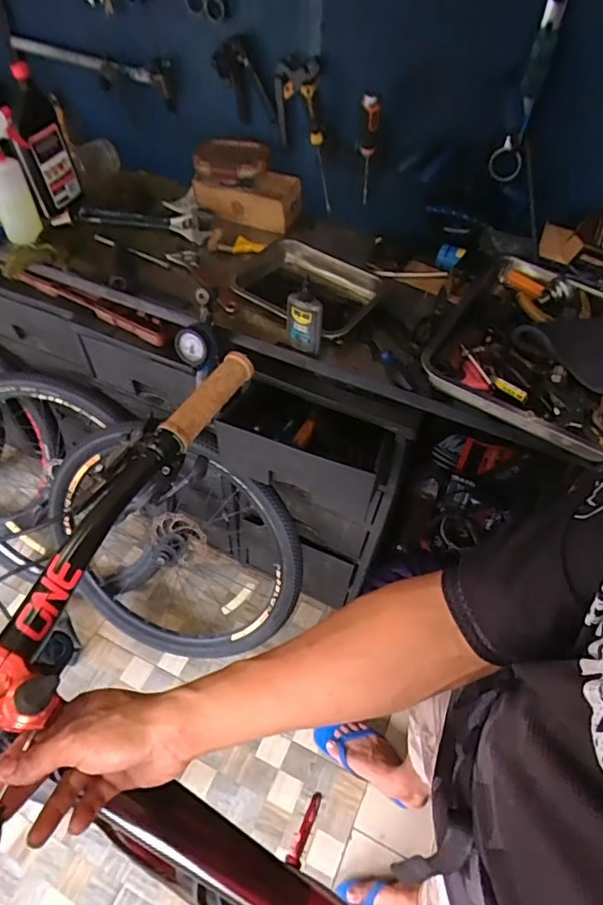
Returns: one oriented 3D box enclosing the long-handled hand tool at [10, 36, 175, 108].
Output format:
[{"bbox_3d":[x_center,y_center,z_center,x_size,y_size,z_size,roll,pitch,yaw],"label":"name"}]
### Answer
[{"bbox_3d":[-0.446,-0.803,1.093,0.424,0.083,0.038,23,54,16],"label":"long-handled hand tool"}]

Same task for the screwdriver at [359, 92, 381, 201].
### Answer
[{"bbox_3d":[0.121,-0.549,0.954,0.029,0.235,0.029,8,78,5],"label":"screwdriver"}]

